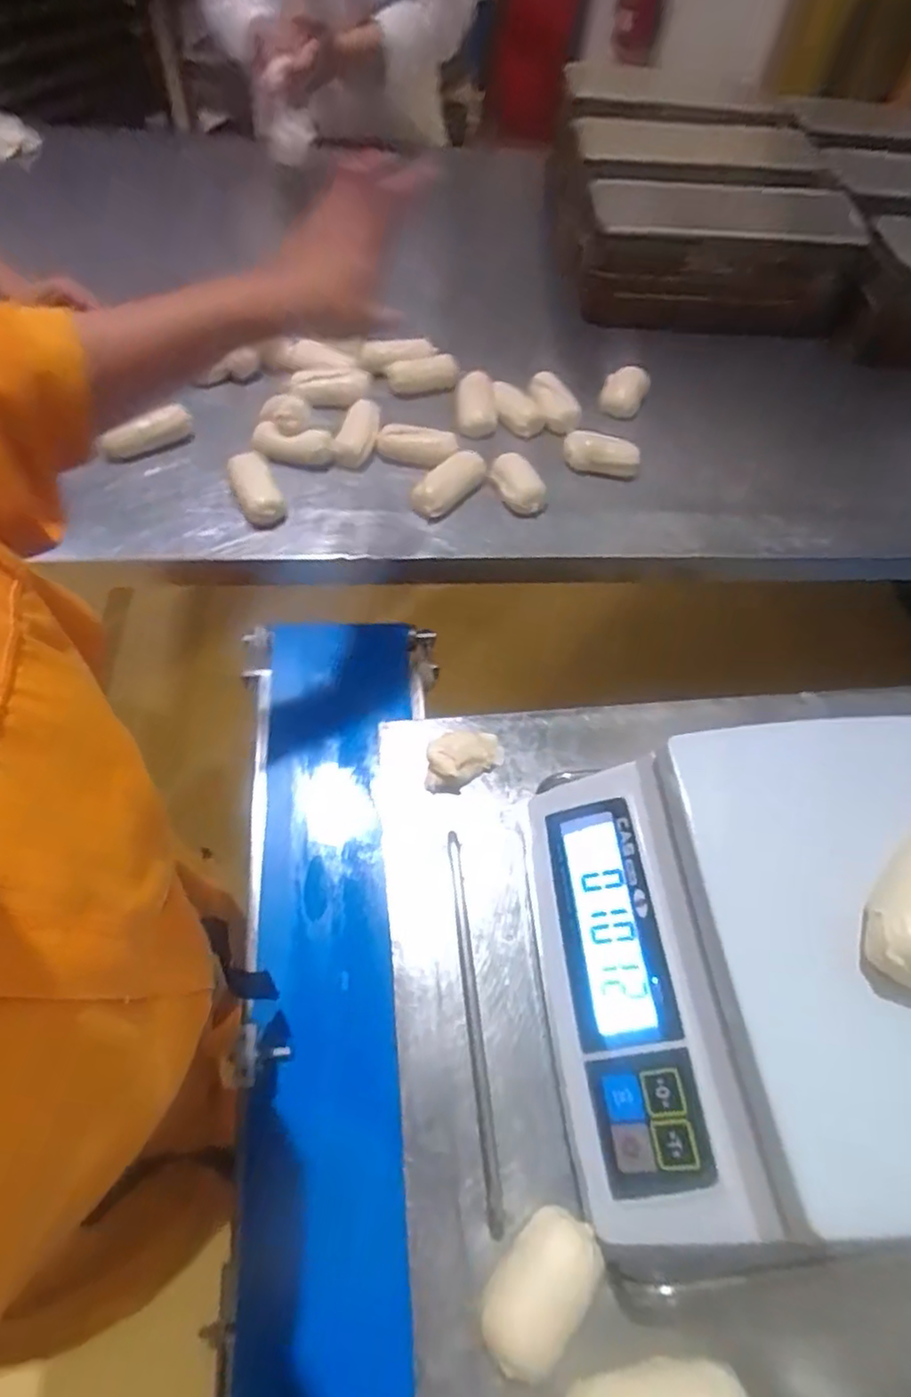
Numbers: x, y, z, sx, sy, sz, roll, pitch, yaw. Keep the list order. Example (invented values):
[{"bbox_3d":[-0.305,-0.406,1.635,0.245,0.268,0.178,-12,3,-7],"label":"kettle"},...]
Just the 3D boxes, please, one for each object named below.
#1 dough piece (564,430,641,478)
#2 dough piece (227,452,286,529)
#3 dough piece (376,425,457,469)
[{"bbox_3d":[0.165,-0.278,0.768,0.092,0.035,0.035,25,59,27],"label":"dough piece"},{"bbox_3d":[-0.221,-0.232,0.744,0.043,0.026,0.090,-23,75,-18],"label":"dough piece"},{"bbox_3d":[-0.046,-0.304,0.816,0.090,0.033,0.041,17,58,6],"label":"dough piece"}]

